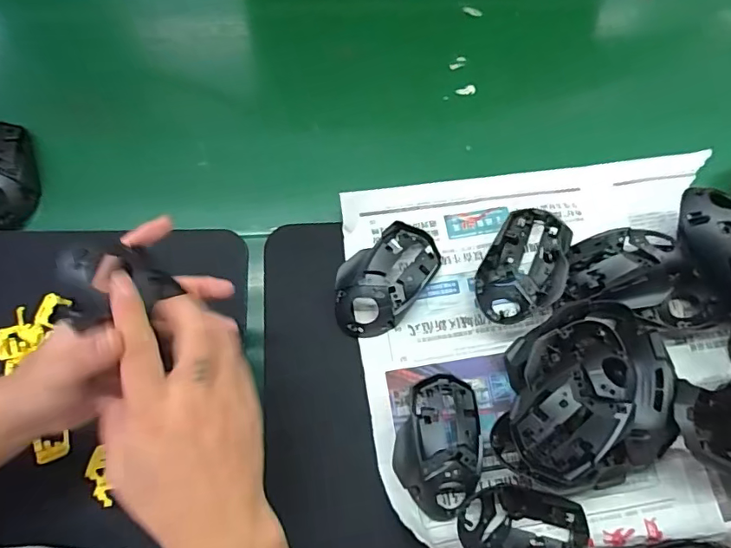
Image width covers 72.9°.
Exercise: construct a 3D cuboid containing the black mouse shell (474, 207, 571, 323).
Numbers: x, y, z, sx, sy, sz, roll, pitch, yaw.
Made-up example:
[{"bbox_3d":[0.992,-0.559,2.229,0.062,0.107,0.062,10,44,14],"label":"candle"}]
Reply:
[{"bbox_3d":[0.145,-0.006,0.460,0.066,0.049,0.108,26,74,4],"label":"black mouse shell"}]

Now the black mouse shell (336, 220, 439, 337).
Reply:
[{"bbox_3d":[0.018,0.004,0.463,0.071,0.033,0.116,41,76,8],"label":"black mouse shell"}]

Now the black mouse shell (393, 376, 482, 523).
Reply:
[{"bbox_3d":[0.064,0.146,0.425,0.069,0.030,0.116,9,74,-1],"label":"black mouse shell"}]

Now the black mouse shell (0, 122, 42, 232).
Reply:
[{"bbox_3d":[-0.363,-0.099,0.490,0.066,0.039,0.117,-8,75,-6],"label":"black mouse shell"}]

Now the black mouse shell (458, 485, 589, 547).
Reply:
[{"bbox_3d":[0.130,0.214,0.407,0.105,0.030,0.070,-4,74,-4],"label":"black mouse shell"}]

